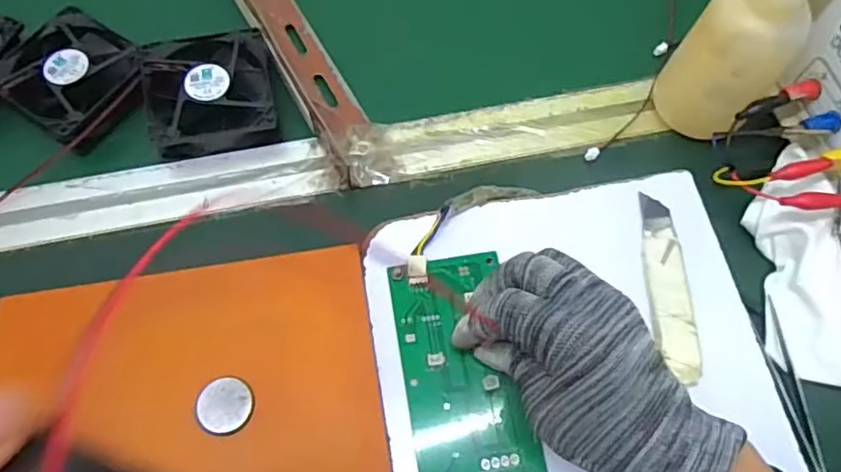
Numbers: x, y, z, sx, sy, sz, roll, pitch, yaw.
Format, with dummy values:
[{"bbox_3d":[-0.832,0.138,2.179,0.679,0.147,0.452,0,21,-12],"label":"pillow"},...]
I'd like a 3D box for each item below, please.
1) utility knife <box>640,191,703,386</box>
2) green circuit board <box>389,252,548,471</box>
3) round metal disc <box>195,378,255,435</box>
[{"bbox_3d":[0.141,0.026,0.354,0.022,0.007,0.110,0,66,-1],"label":"utility knife"},{"bbox_3d":[0.021,0.075,0.333,0.064,0.009,0.133,-13,69,-7],"label":"green circuit board"},{"bbox_3d":[-0.100,0.087,0.318,0.026,0.004,0.027,4,73,-12],"label":"round metal disc"}]

